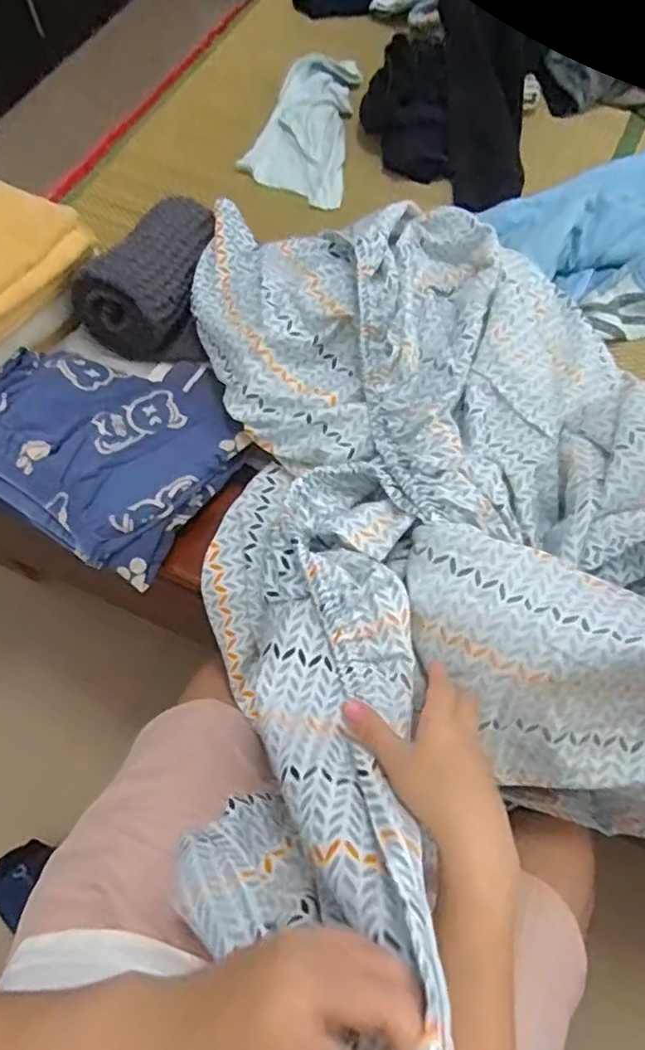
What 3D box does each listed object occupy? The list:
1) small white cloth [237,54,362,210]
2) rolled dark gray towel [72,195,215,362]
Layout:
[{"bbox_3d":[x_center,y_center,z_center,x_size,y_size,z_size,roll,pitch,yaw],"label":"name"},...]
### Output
[{"bbox_3d":[-0.035,-0.627,0.990,0.161,0.033,0.332,6,64,4],"label":"small white cloth"},{"bbox_3d":[-0.197,-0.300,0.746,0.117,0.095,0.188,20,66,11],"label":"rolled dark gray towel"}]

